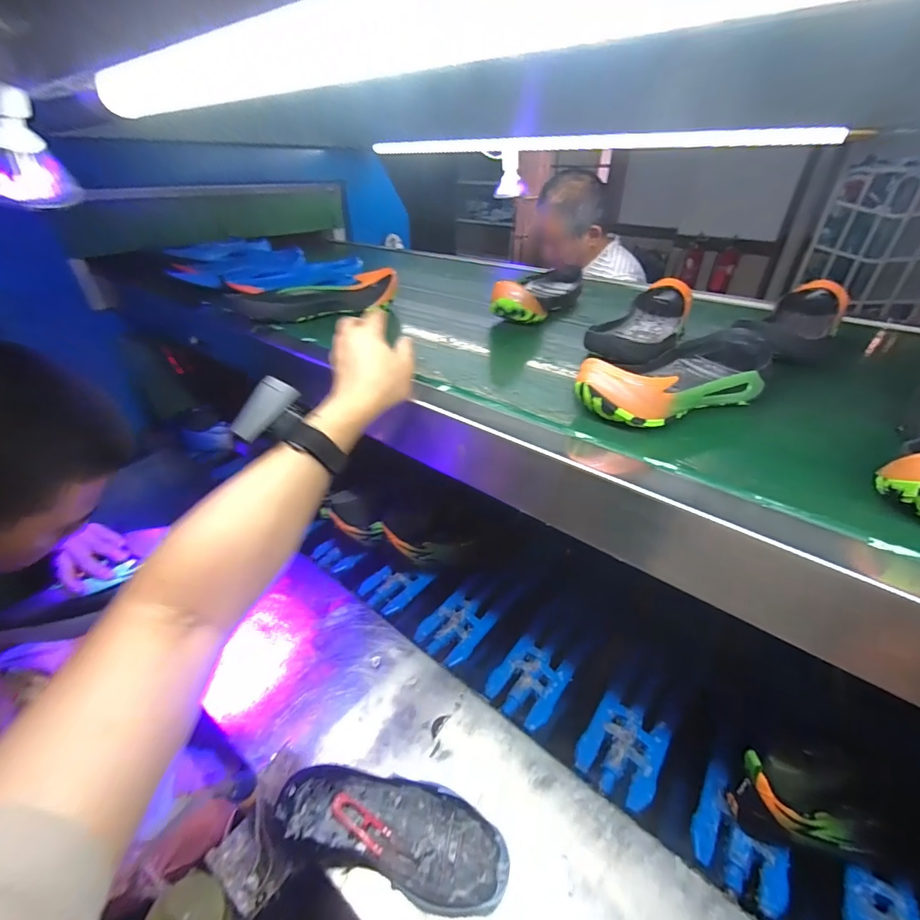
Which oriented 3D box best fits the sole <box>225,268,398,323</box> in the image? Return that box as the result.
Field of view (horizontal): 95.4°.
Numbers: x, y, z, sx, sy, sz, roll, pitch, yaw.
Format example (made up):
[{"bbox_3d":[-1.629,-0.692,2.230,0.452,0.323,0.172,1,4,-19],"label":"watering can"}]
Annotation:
[{"bbox_3d":[-0.248,-0.287,0.726,0.266,0.052,0.112,-18,40,-24],"label":"sole"}]

